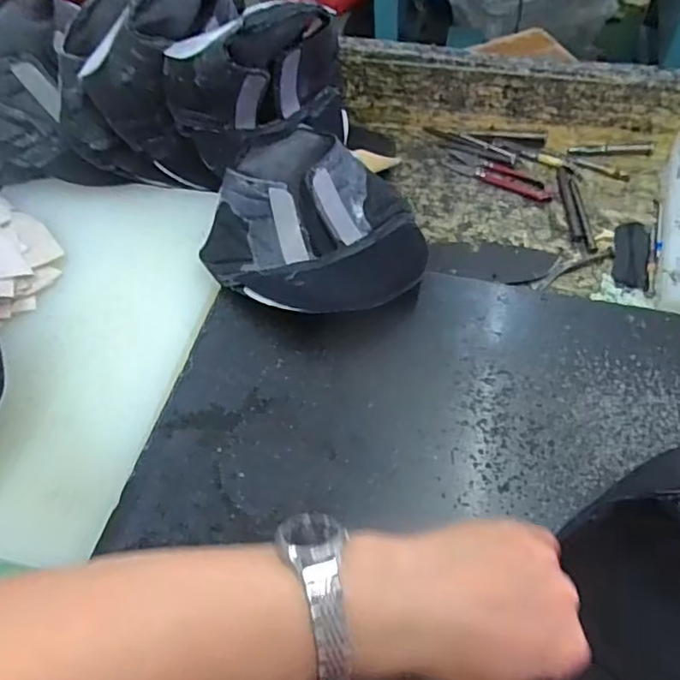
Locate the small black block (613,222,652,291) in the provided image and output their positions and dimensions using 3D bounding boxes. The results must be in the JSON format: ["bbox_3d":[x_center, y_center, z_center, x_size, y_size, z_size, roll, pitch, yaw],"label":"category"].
[{"bbox_3d":[0.255,-0.076,0.505,0.030,0.004,0.076,13,59,13],"label":"small black block"}]

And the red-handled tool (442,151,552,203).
[{"bbox_3d":[0.156,-0.161,0.569,0.111,0.006,0.028,27,63,21],"label":"red-handled tool"}]

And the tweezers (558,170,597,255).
[{"bbox_3d":[0.215,-0.120,0.525,0.020,0.004,0.103,-2,57,4],"label":"tweezers"}]

